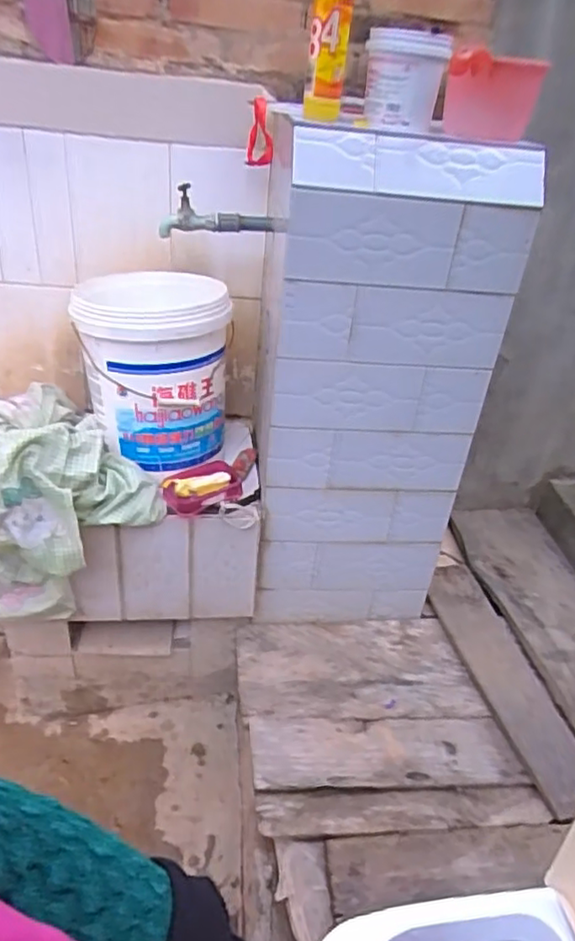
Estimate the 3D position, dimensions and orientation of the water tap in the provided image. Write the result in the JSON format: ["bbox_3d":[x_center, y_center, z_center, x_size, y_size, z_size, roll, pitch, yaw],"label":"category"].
[{"bbox_3d":[-0.128,-0.476,1.168,0.214,0.078,0.055,-1,34,-11],"label":"water tap"}]

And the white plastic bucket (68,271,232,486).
[{"bbox_3d":[-0.273,-0.213,1.279,0.300,0.314,0.293,4,33,-3],"label":"white plastic bucket"}]

